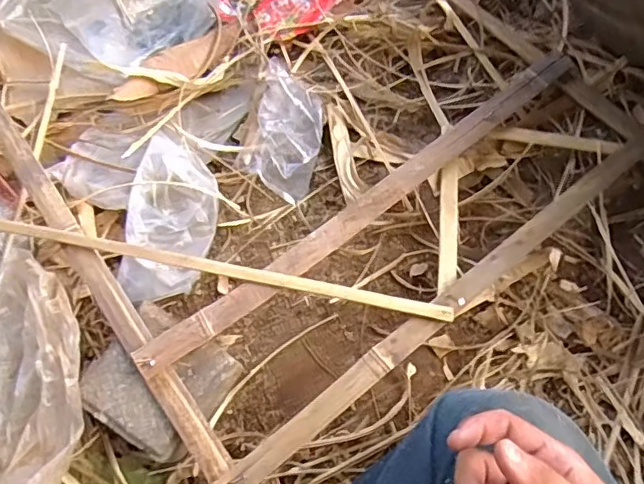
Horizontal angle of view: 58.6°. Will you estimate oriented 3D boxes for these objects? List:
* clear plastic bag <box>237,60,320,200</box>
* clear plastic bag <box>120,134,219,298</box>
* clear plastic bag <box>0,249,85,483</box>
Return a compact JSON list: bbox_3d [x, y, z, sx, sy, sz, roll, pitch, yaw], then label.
[{"bbox_3d":[-0.038,-0.107,0.570,0.077,0.047,0.119,17,71,8],"label":"clear plastic bag"},{"bbox_3d":[-0.142,-0.022,0.546,0.081,0.035,0.168,3,69,3],"label":"clear plastic bag"},{"bbox_3d":[-0.246,0.109,0.478,0.102,0.067,0.197,-7,69,-1],"label":"clear plastic bag"}]

